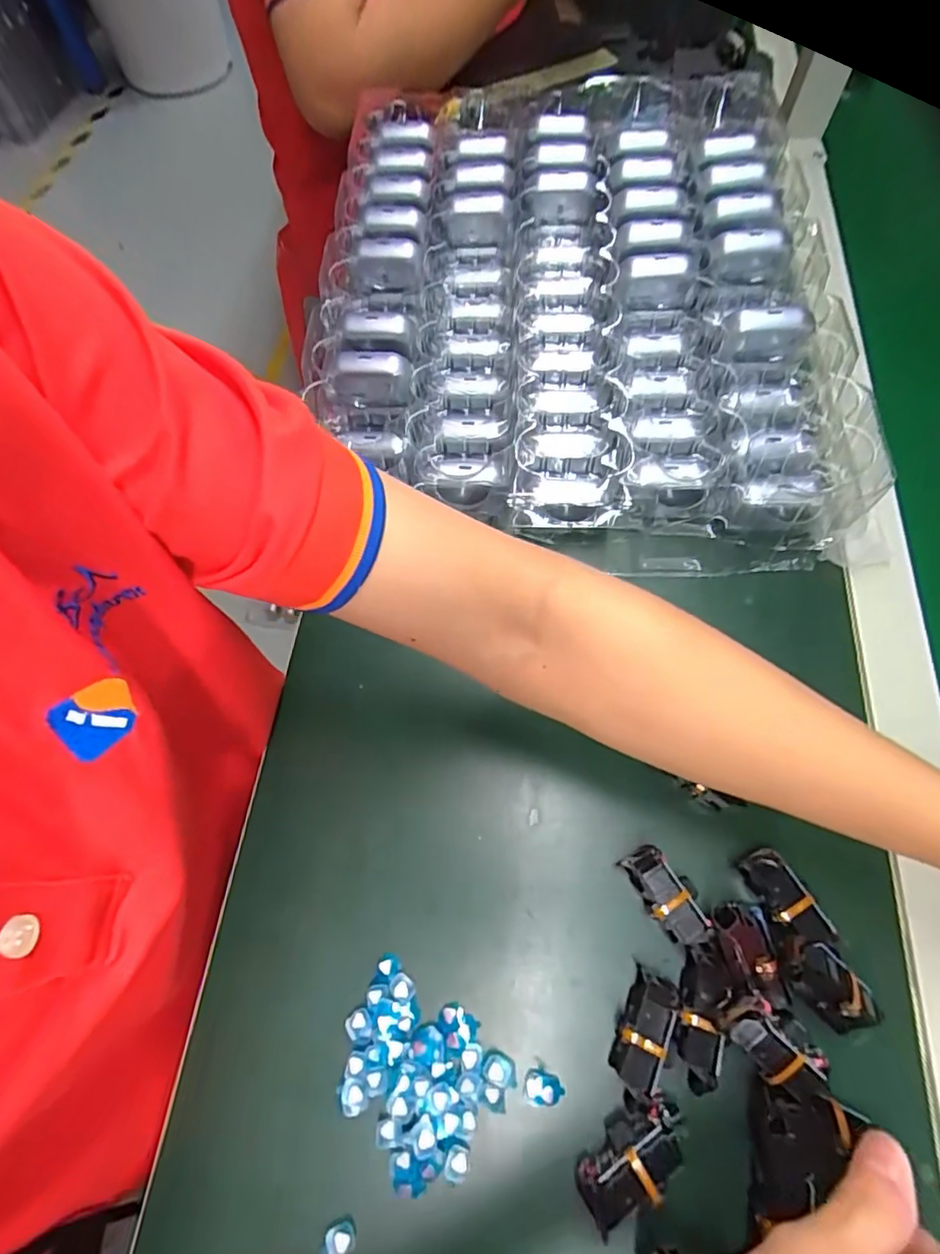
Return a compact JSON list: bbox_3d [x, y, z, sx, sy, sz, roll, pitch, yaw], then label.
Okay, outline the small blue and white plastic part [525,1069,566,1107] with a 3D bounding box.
[{"bbox_3d":[0.035,0.216,0.261,0.019,0.005,0.013,6,66,5],"label":"small blue and white plastic part"}]

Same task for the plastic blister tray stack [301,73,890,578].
[{"bbox_3d":[0.075,-0.262,0.425,0.348,0.058,0.462,3,66,4],"label":"plastic blister tray stack"}]

